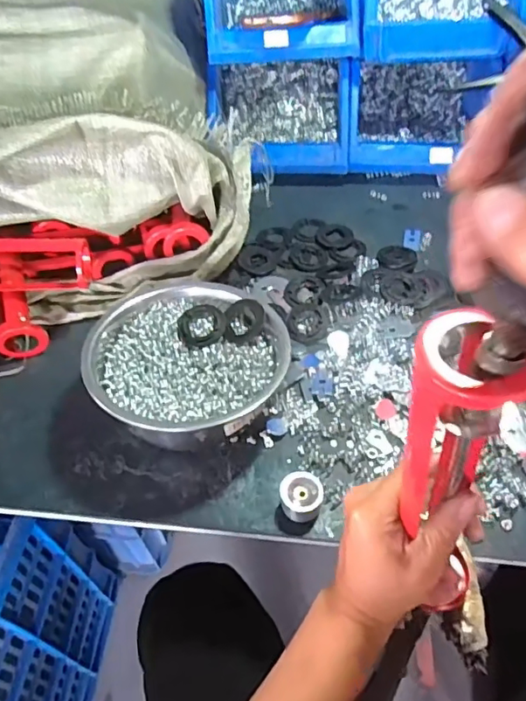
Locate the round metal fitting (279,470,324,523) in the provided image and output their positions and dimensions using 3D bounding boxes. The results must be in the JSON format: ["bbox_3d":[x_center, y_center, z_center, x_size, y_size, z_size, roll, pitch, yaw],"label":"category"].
[{"bbox_3d":[0.033,0.126,0.467,0.036,0.027,0.033,-2,51,2],"label":"round metal fitting"}]

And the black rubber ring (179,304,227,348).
[{"bbox_3d":[-0.062,-0.025,0.542,0.048,0.006,0.048,-3,65,6],"label":"black rubber ring"}]

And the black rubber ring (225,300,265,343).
[{"bbox_3d":[-0.018,-0.032,0.536,0.041,0.018,0.048,-7,60,3],"label":"black rubber ring"}]

